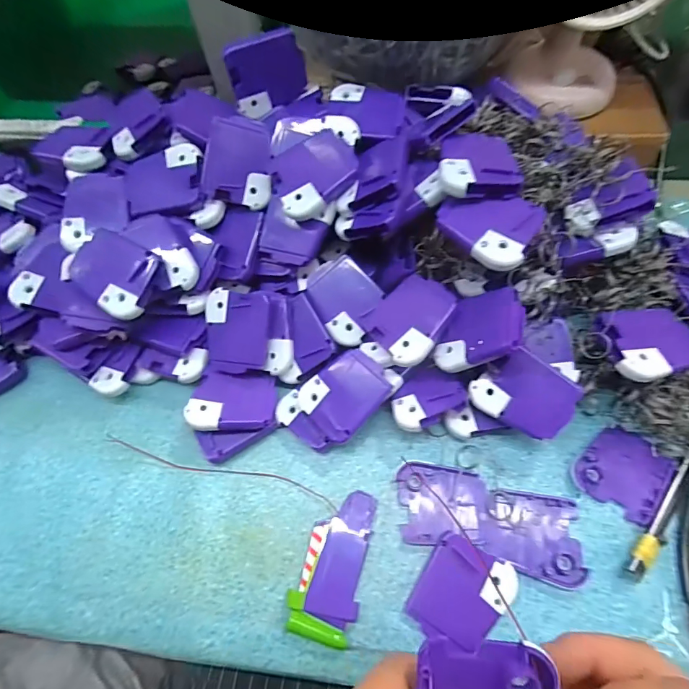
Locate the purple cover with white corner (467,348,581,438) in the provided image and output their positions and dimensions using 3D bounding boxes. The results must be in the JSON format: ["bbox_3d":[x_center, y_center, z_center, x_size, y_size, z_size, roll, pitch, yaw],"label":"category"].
[{"bbox_3d":[0.124,0.035,0.277,0.060,0.006,0.049,39,101,17],"label":"purple cover with white corner"}]

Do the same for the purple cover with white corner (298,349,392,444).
[{"bbox_3d":[0.000,0.035,0.292,0.050,0.006,0.061,41,86,25],"label":"purple cover with white corner"}]

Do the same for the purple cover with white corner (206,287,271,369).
[{"bbox_3d":[-0.082,-0.012,0.306,0.049,0.006,0.056,6,93,9],"label":"purple cover with white corner"}]

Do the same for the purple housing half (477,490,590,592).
[{"bbox_3d":[0.124,0.126,0.267,0.062,0.007,0.051,9,65,7],"label":"purple housing half"}]

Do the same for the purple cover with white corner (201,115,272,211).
[{"bbox_3d":[-0.079,-0.138,0.306,0.050,0.006,0.060,11,101,-9],"label":"purple cover with white corner"}]

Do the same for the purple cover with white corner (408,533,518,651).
[{"bbox_3d":[0.074,0.157,0.253,0.052,0.011,0.057,29,69,16],"label":"purple cover with white corner"}]

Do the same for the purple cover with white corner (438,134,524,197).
[{"bbox_3d":[0.088,-0.117,0.267,0.051,0.013,0.047,2,63,6],"label":"purple cover with white corner"}]

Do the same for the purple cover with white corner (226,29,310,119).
[{"bbox_3d":[-0.060,-0.212,0.319,0.060,0.049,0.007,-27,45,-13],"label":"purple cover with white corner"}]

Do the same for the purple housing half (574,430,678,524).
[{"bbox_3d":[0.196,0.089,0.285,0.050,0.014,0.057,40,72,20],"label":"purple housing half"}]

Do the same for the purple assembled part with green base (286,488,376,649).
[{"bbox_3d":[-0.006,0.143,0.267,0.040,0.011,0.089,14,65,10],"label":"purple assembled part with green base"}]

